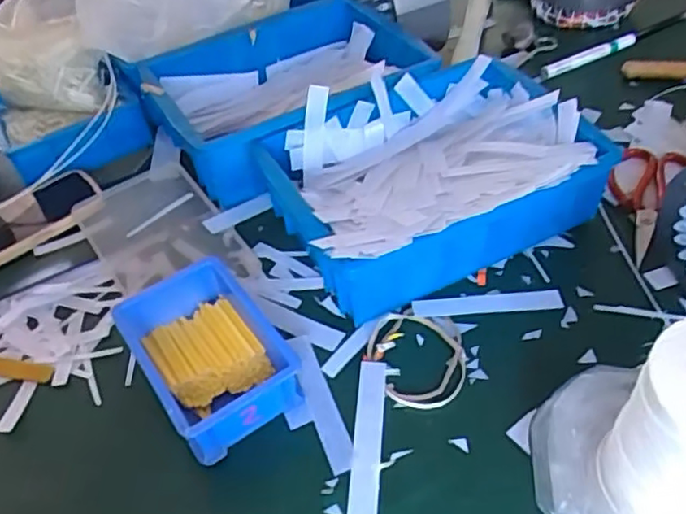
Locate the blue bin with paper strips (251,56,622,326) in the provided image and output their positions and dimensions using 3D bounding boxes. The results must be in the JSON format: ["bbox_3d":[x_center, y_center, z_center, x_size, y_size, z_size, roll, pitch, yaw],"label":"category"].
[{"bbox_3d":[0.083,-0.071,0.586,0.274,0.105,0.223,-22,48,-13],"label":"blue bin with paper strips"}]

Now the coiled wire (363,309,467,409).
[{"bbox_3d":[0.058,0.078,0.513,0.079,0.009,0.084,-4,46,4],"label":"coiled wire"}]

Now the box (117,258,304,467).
[{"bbox_3d":[-0.106,0.078,0.506,0.098,0.053,0.146,-30,50,-20],"label":"box"}]

